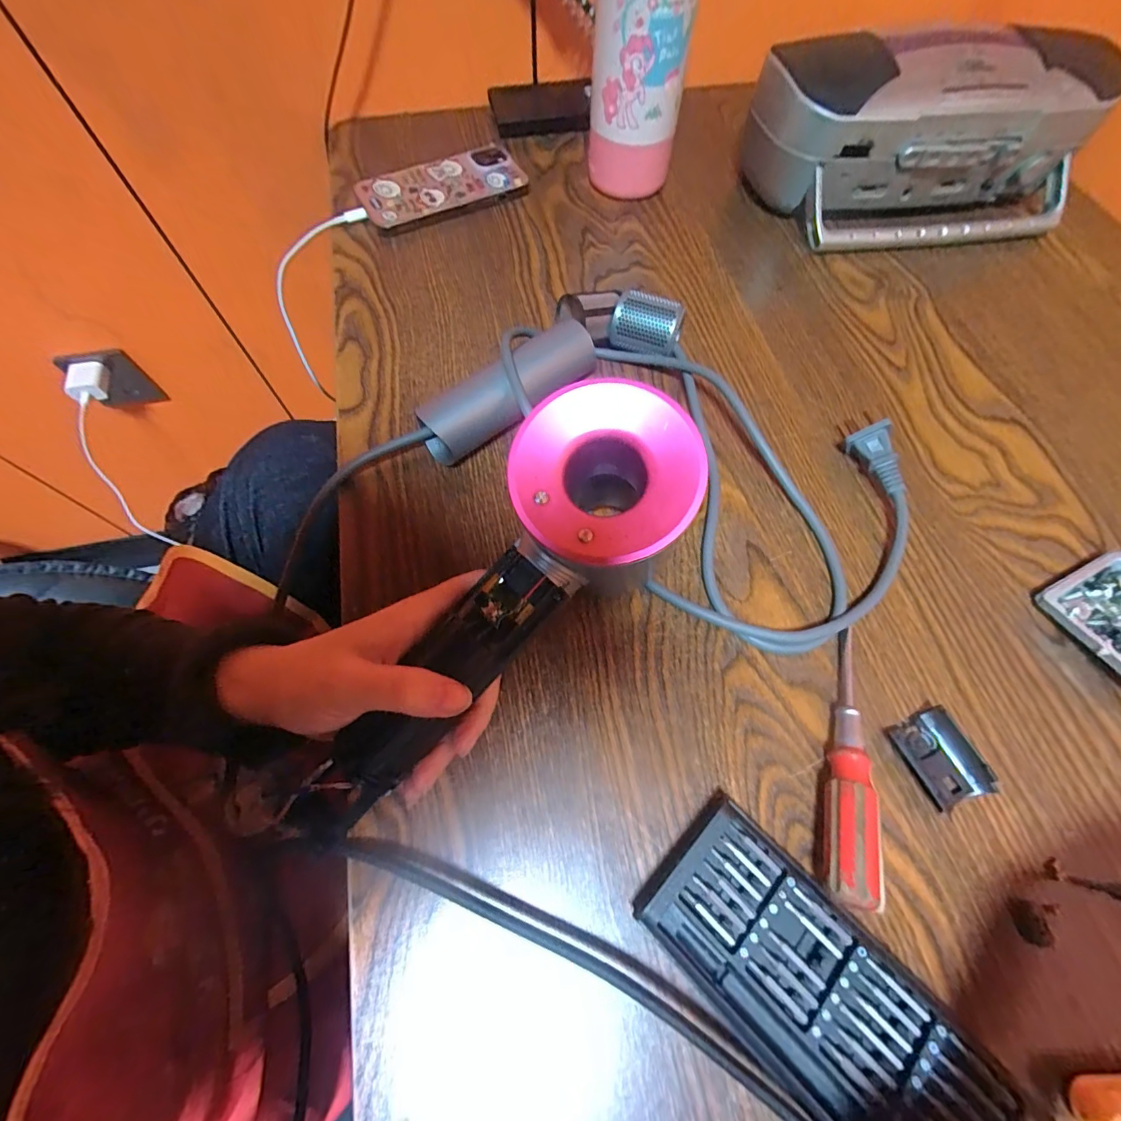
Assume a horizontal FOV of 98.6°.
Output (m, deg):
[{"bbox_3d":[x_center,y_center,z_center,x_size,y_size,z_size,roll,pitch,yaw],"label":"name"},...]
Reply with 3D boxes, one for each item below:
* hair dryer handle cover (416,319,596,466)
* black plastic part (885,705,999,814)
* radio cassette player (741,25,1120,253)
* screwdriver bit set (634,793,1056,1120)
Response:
[{"bbox_3d":[-0.032,-0.108,0.314,0.120,0.039,0.030,-36,71,-15],"label":"hair dryer handle cover"},{"bbox_3d":[0.189,0.098,0.240,0.030,0.009,0.042,-22,68,-9],"label":"black plastic part"},{"bbox_3d":[0.281,-0.320,0.377,0.268,0.105,0.099,-6,66,-2],"label":"radio cassette player"},{"bbox_3d":[0.107,0.179,0.197,0.152,0.020,0.064,41,72,17],"label":"screwdriver bit set"}]

